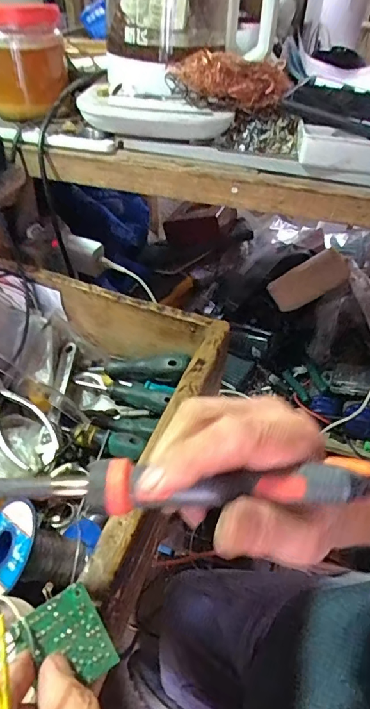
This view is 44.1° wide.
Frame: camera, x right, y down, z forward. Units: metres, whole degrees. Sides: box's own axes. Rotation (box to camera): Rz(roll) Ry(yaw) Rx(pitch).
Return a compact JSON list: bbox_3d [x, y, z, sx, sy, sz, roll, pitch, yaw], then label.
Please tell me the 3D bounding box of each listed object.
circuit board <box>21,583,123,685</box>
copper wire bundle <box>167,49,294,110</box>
[{"bbox_3d":[-0.060,0.146,0.231,0.036,0.004,0.043,-26,67,-27],"label":"circuit board"},{"bbox_3d":[0.052,-0.285,0.473,0.132,0.045,0.034,-4,43,-9],"label":"copper wire bundle"}]

